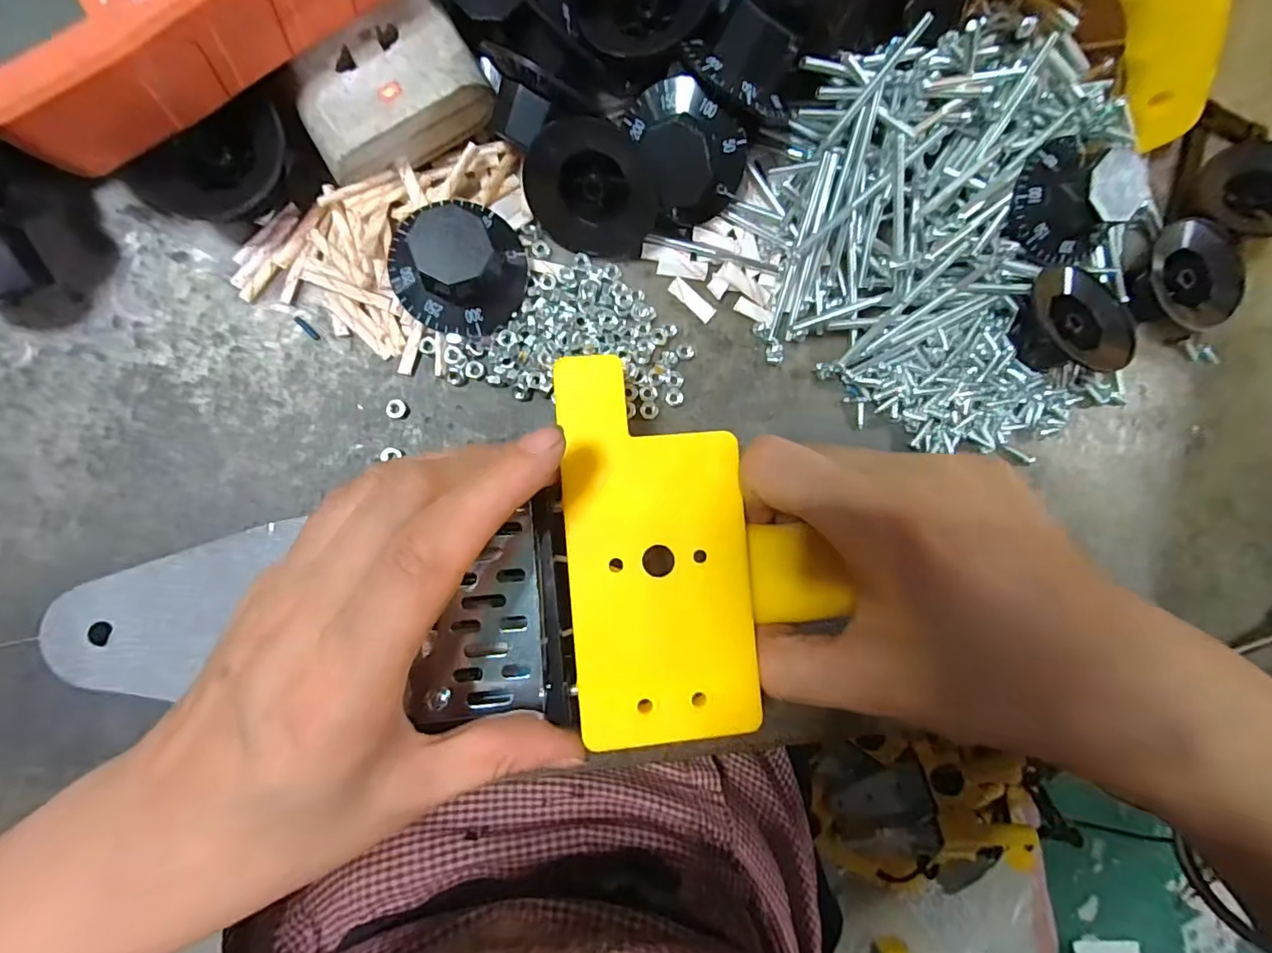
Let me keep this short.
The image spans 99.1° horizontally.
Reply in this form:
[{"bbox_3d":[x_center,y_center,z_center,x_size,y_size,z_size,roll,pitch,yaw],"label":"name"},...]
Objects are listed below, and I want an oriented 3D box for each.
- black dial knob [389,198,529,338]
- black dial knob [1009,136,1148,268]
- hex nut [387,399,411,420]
[{"bbox_3d":[-0.062,-0.074,0.193,0.047,0.026,0.041,-25,93,-9],"label":"black dial knob"},{"bbox_3d":[0.180,-0.114,0.220,0.052,0.021,0.046,-27,93,-9],"label":"black dial knob"},{"bbox_3d":[-0.089,-0.025,0.204,0.007,0.004,0.007,19,87,-9],"label":"hex nut"}]

